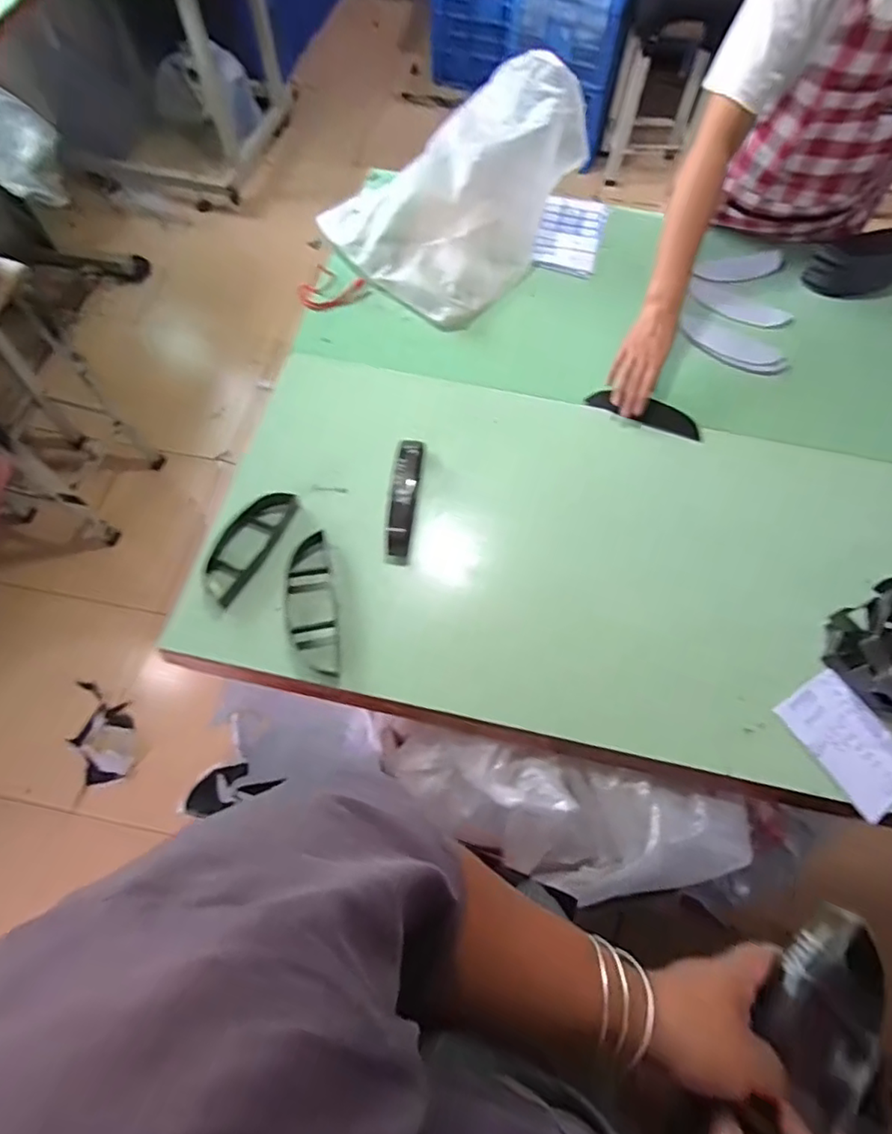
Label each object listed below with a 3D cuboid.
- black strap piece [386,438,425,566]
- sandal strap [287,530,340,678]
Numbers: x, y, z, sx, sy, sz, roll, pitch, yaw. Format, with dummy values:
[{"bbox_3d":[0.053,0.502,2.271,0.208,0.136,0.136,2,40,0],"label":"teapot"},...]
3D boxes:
[{"bbox_3d":[-0.058,-0.100,0.824,0.034,0.066,0.187,6,72,4],"label":"black strap piece"},{"bbox_3d":[-0.178,0.053,0.776,0.059,0.023,0.196,-12,72,-2],"label":"sandal strap"}]

